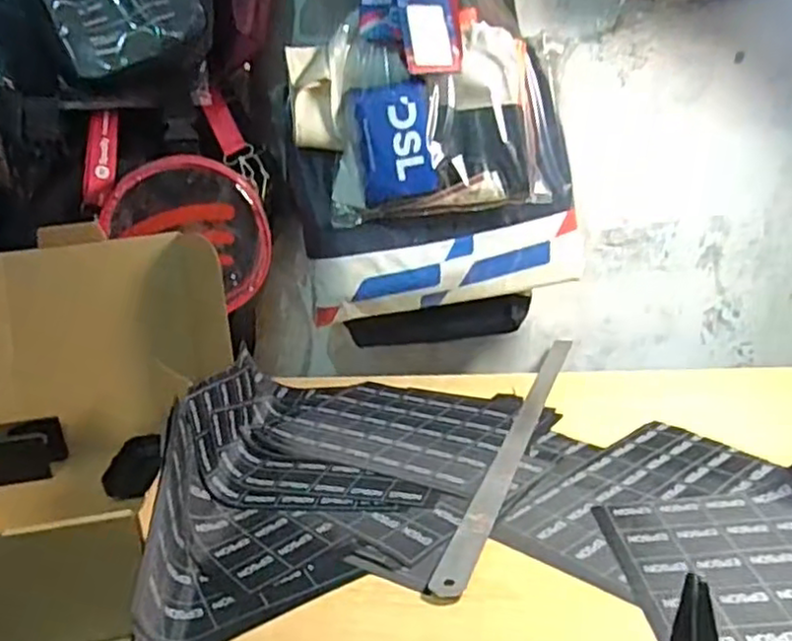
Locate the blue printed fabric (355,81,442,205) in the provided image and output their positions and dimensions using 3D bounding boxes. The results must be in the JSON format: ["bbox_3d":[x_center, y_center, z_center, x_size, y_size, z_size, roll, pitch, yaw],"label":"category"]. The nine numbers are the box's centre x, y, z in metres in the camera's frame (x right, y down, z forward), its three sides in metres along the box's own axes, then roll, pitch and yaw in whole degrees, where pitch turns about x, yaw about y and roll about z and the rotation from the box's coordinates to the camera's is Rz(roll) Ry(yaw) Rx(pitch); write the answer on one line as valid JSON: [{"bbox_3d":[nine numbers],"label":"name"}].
[{"bbox_3d":[0.001,-0.224,0.876,0.089,0.137,0.028,-5,16,1],"label":"blue printed fabric"}]

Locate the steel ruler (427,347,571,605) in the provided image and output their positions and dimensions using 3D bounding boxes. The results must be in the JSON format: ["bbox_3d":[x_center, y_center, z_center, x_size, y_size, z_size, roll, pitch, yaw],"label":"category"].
[{"bbox_3d":[0.144,0.120,0.783,0.029,0.007,0.599,1,17,22],"label":"steel ruler"}]

